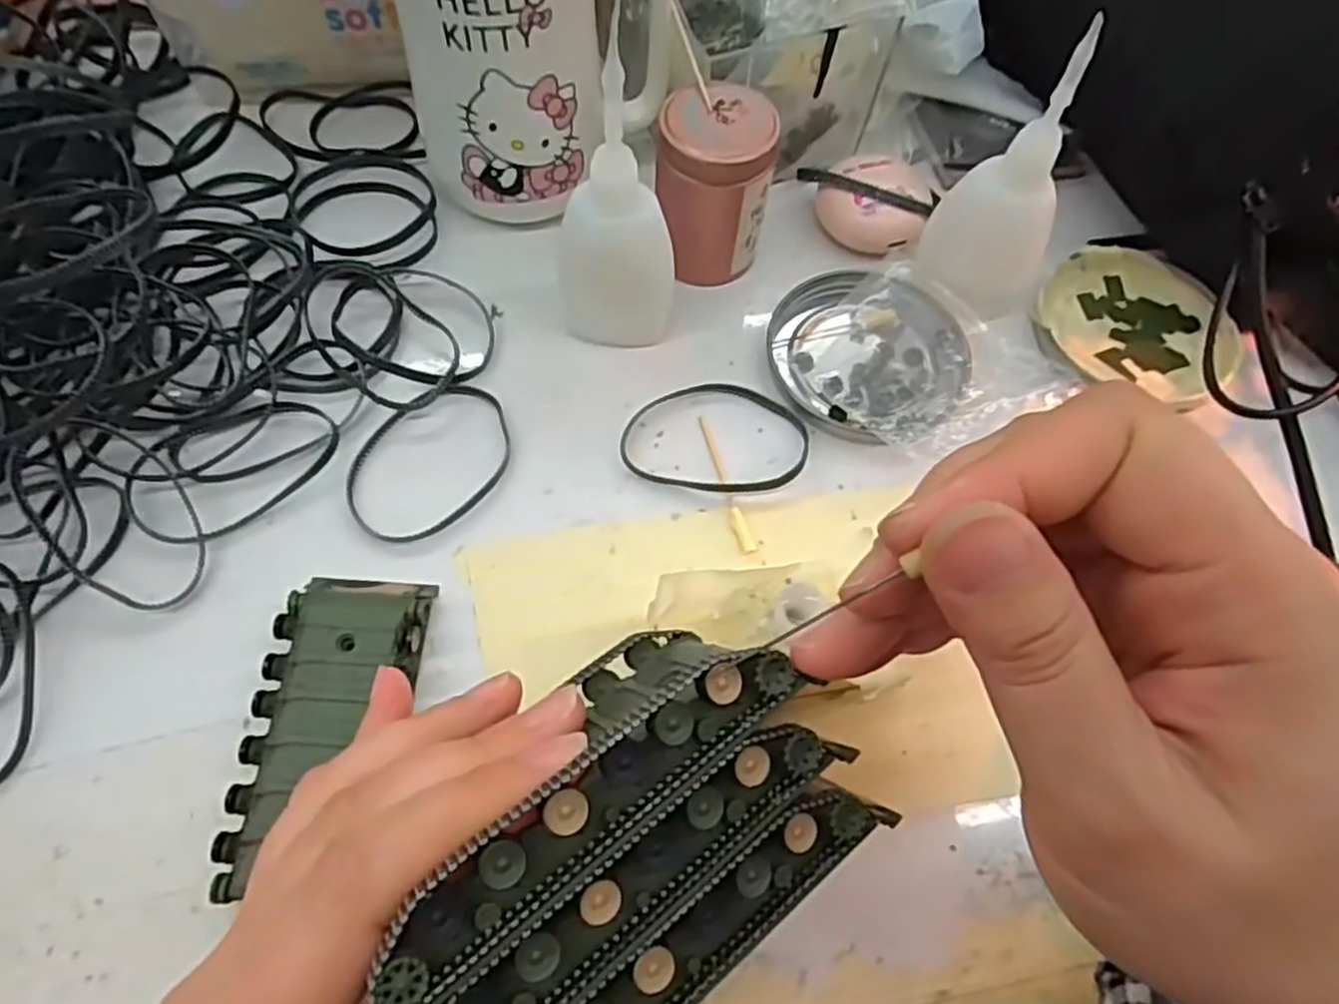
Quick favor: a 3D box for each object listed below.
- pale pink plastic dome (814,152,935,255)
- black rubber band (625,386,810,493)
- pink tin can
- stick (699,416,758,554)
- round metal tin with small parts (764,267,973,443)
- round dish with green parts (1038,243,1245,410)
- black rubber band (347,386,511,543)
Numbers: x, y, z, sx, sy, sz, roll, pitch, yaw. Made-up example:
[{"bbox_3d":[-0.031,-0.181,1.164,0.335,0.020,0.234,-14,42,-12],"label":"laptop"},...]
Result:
[{"bbox_3d":[0.092,-0.130,0.340,0.052,0.018,0.045,-27,69,-15],"label":"pale pink plastic dome"},{"bbox_3d":[0.018,-0.026,0.300,0.069,0.005,0.049,11,65,2],"label":"black rubber band"},{"bbox_3d":[0.017,-0.124,0.314,0.044,0.063,0.040,4,65,-2],"label":"pink tin can"},{"bbox_3d":[0.020,-0.007,0.291,0.006,0.005,0.060,-14,67,-10],"label":"stick"},{"bbox_3d":[0.079,-0.059,0.313,0.077,0.013,0.075,1,65,-3],"label":"round metal tin with small parts"},{"bbox_3d":[0.195,-0.077,0.331,0.075,0.013,0.068,16,65,4],"label":"round dish with green parts"},{"bbox_3d":[-0.088,-0.016,0.288,0.047,0.004,0.065,40,69,14],"label":"black rubber band"}]

